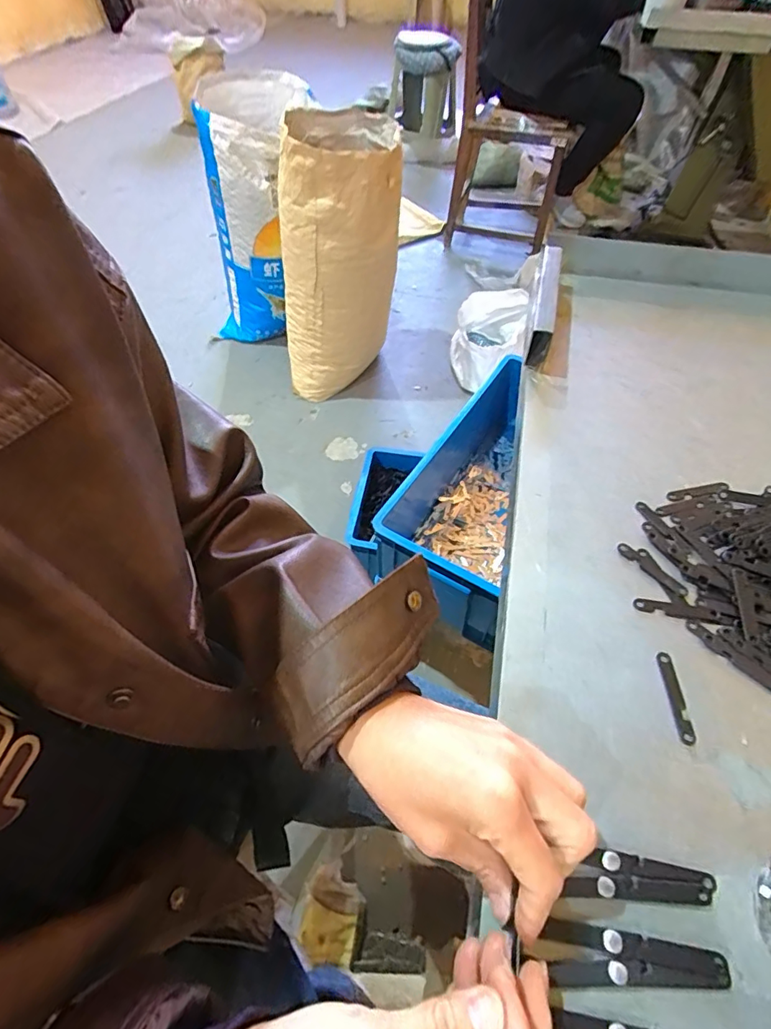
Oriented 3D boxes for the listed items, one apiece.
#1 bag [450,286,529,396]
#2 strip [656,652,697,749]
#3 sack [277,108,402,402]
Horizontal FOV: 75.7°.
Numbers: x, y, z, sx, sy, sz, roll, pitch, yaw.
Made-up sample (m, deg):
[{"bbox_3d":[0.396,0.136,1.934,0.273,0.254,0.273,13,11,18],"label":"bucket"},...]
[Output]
[{"bbox_3d":[0.361,-0.632,1.796,0.233,0.229,0.369,15,54,10],"label":"bag"},{"bbox_3d":[0.172,0.108,0.293,0.009,0.004,0.052,2,53,0],"label":"strip"},{"bbox_3d":[-0.145,-0.779,1.518,0.324,0.655,0.429,-3,53,-4],"label":"sack"}]

